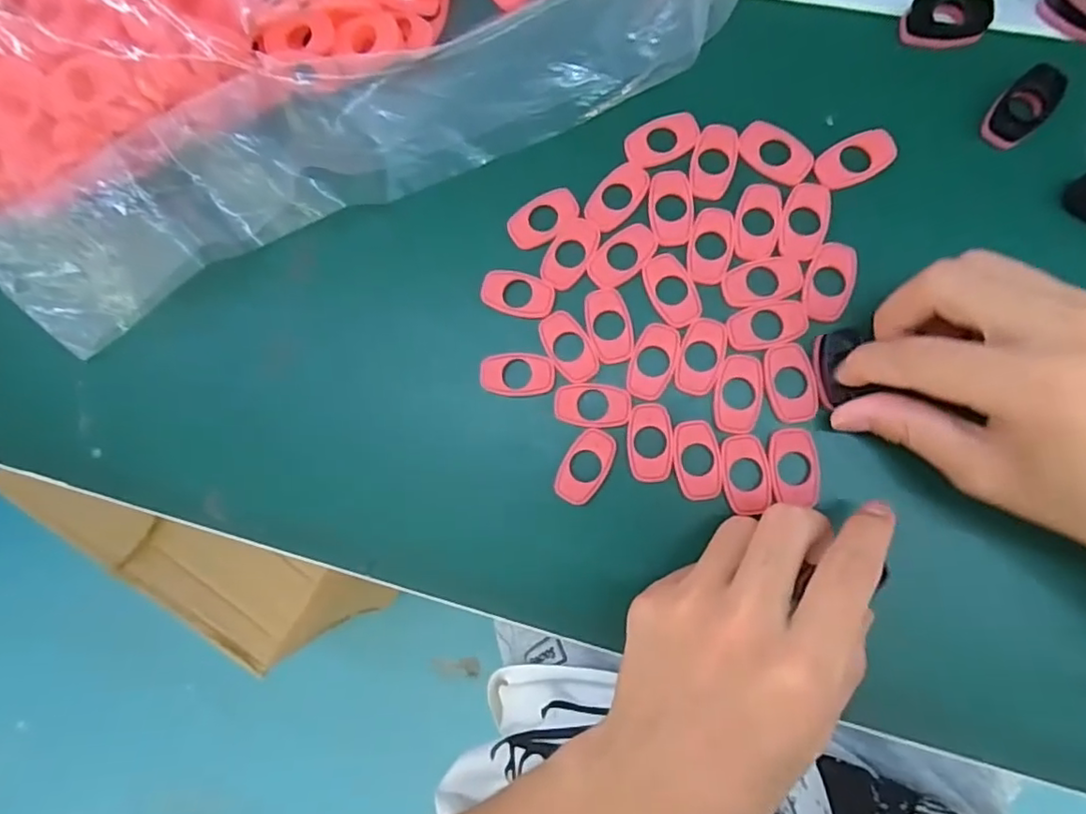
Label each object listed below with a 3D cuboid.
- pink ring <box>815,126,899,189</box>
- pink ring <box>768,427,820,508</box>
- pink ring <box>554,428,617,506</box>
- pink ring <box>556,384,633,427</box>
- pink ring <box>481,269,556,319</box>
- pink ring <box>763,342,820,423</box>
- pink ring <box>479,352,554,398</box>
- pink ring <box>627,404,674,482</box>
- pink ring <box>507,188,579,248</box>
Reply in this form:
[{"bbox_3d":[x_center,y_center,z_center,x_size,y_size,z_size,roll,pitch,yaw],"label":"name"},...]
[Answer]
[{"bbox_3d":[0.132,-0.104,0.253,0.033,0.004,0.020,-23,79,3],"label":"pink ring"},{"bbox_3d":[0.101,0.024,0.242,0.018,0.004,0.030,-5,86,7],"label":"pink ring"},{"bbox_3d":[0.018,0.025,0.251,0.018,0.004,0.032,30,86,11],"label":"pink ring"},{"bbox_3d":[0.021,-0.001,0.253,0.032,0.004,0.018,7,82,8],"label":"pink ring"},{"bbox_3d":[-0.011,-0.049,0.263,0.032,0.004,0.019,17,83,10],"label":"pink ring"},{"bbox_3d":[0.101,-0.010,0.245,0.019,0.004,0.032,-8,80,6],"label":"pink ring"},{"bbox_3d":[-0.011,-0.014,0.259,0.032,0.004,0.018,-3,80,7],"label":"pink ring"},{"bbox_3d":[0.044,0.015,0.249,0.018,0.004,0.031,-5,80,6],"label":"pink ring"},{"bbox_3d":[0.000,-0.083,0.264,0.032,0.004,0.020,-29,78,2],"label":"pink ring"}]

